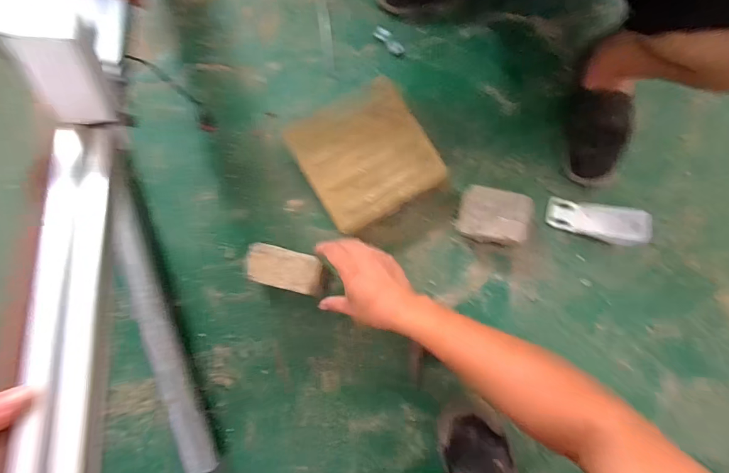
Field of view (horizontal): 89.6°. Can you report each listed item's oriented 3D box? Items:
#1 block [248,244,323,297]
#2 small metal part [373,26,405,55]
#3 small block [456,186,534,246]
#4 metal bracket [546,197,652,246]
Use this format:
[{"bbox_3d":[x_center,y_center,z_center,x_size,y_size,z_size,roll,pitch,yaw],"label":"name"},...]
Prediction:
[{"bbox_3d":[-0.110,0.044,0.503,0.107,0.023,0.050,15,83,1],"label":"block"},{"bbox_3d":[0.044,-0.346,0.653,0.063,0.006,0.022,44,85,3],"label":"small metal part"},{"bbox_3d":[0.211,-0.030,0.602,0.108,0.049,0.084,12,83,0],"label":"small block"},{"bbox_3d":[0.385,-0.026,0.607,0.150,0.015,0.058,15,84,21],"label":"metal bracket"}]

